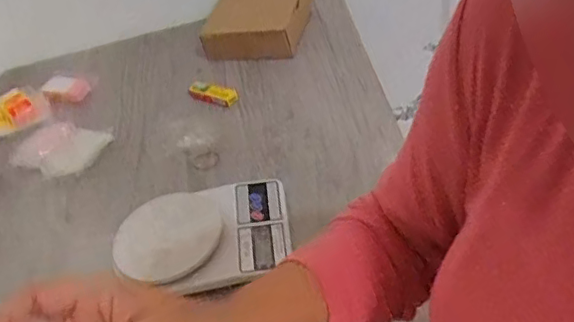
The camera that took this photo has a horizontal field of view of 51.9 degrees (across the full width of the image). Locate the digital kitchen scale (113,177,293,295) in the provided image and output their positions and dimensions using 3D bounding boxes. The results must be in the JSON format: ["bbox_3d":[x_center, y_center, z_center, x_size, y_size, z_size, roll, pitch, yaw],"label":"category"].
[{"bbox_3d":[-0.102,0.090,0.731,0.207,0.034,0.162,-15,42,1],"label":"digital kitchen scale"}]

